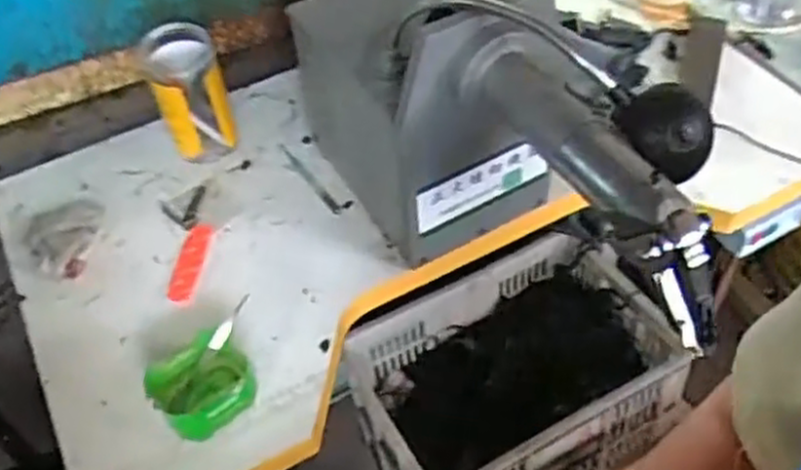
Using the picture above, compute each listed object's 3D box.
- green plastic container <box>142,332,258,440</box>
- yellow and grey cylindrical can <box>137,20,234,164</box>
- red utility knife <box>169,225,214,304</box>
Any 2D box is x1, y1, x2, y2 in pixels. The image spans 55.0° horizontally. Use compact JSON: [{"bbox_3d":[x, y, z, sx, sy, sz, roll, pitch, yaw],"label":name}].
[{"bbox_3d":[-0.196,0.148,0.767,0.095,0.056,0.102,-2,48,3],"label":"green plastic container"},{"bbox_3d":[-0.260,-0.171,0.965,0.084,0.170,0.064,-18,49,-11],"label":"yellow and grey cylindrical can"},{"bbox_3d":[-0.247,0.031,0.909,0.032,0.009,0.112,2,48,6],"label":"red utility knife"}]

